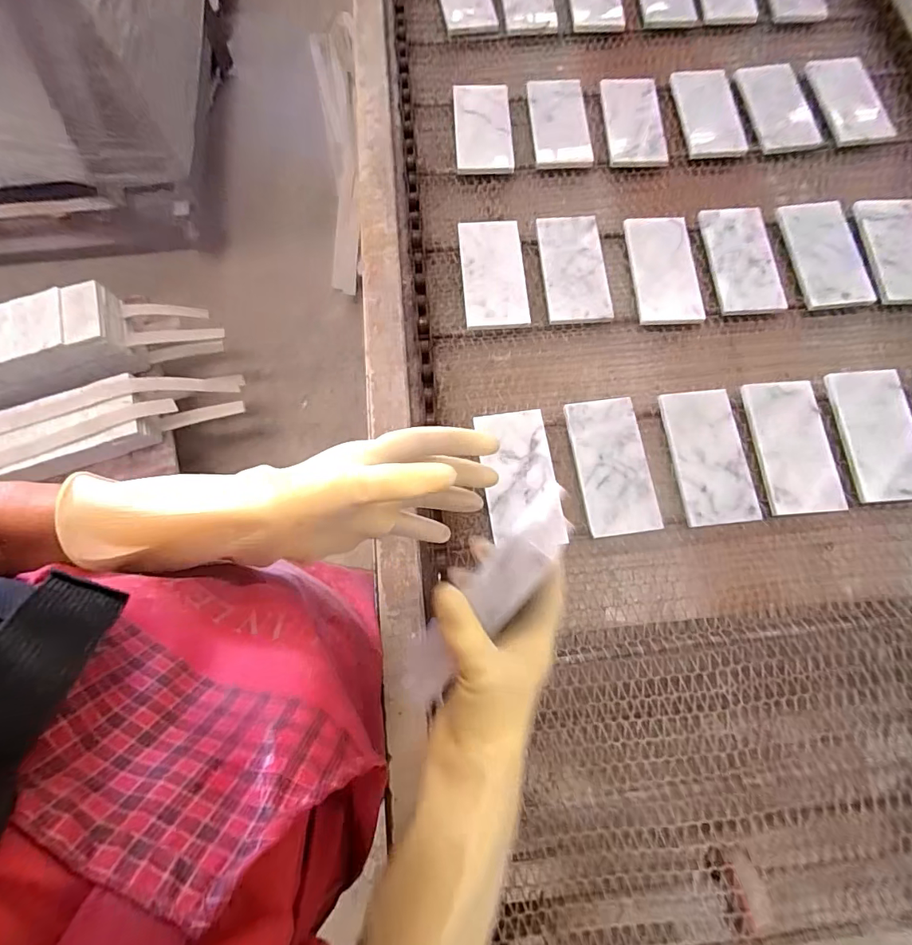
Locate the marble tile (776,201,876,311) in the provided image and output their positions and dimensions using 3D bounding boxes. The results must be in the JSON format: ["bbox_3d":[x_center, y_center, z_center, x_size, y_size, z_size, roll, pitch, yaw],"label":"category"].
[{"bbox_3d":[0.481,-0.288,0.605,0.075,0.016,0.155,-4,72,-1],"label":"marble tile"}]

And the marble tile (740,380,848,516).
[{"bbox_3d":[0.382,-0.033,0.521,0.089,0.012,0.156,-4,72,-1],"label":"marble tile"}]

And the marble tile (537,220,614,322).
[{"bbox_3d":[0.150,-0.263,0.599,0.079,0.017,0.158,-3,70,0],"label":"marble tile"}]

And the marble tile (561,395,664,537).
[{"bbox_3d":[0.174,-0.010,0.515,0.077,0.005,0.154,-7,72,-2],"label":"marble tile"}]

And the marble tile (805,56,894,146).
[{"bbox_3d":[0.594,-0.564,0.697,0.085,0.013,0.157,-5,72,-1],"label":"marble tile"}]

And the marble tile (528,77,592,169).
[{"bbox_3d":[0.149,-0.506,0.670,0.079,0.016,0.146,-5,80,10],"label":"marble tile"}]

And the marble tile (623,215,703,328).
[{"bbox_3d":[0.266,-0.263,0.600,0.077,0.017,0.158,0,72,1],"label":"marble tile"}]

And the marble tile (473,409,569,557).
[{"bbox_3d":[0.070,0.007,0.508,0.076,0.011,0.156,-8,72,-2],"label":"marble tile"}]

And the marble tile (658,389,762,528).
[{"bbox_3d":[0.289,-0.020,0.529,0.083,0.014,0.157,-5,72,-1],"label":"marble tile"}]

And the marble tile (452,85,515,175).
[{"bbox_3d":[0.039,-0.500,0.668,0.080,0.010,0.157,0,72,-5],"label":"marble tile"}]

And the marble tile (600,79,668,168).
[{"bbox_3d":[0.256,-0.512,0.670,0.081,0.013,0.153,-2,73,5],"label":"marble tile"}]

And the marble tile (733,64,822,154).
[{"bbox_3d":[0.482,-0.549,0.696,0.093,0.015,0.166,-5,72,-1],"label":"marble tile"}]

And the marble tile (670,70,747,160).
[{"bbox_3d":[0.376,-0.536,0.688,0.086,0.011,0.162,-2,72,0],"label":"marble tile"}]

